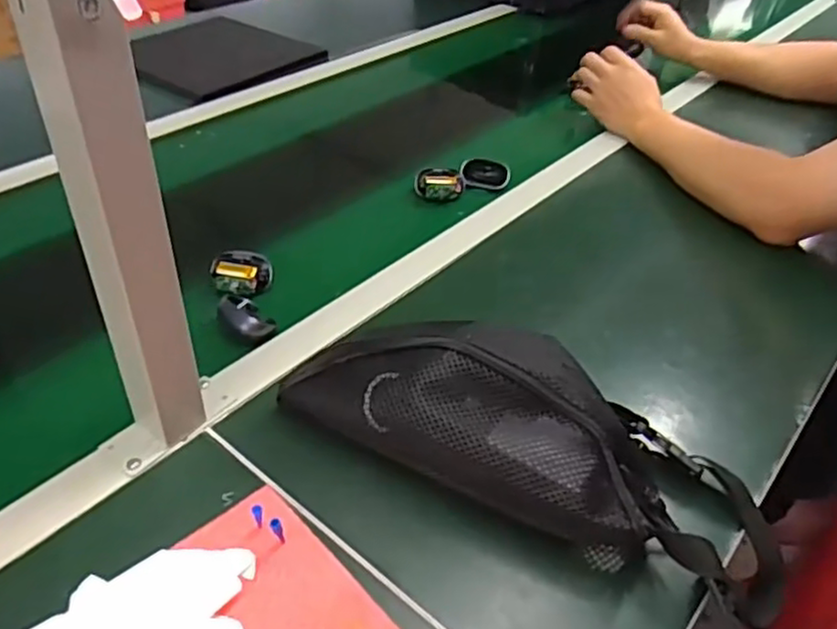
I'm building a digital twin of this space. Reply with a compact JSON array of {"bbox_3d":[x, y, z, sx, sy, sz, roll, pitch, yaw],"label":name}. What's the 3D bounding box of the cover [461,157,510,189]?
[{"bbox_3d":[0.079,-0.163,0.824,0.056,0.023,0.039,3,40,-2],"label":"cover"}]

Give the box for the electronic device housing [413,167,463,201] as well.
[{"bbox_3d":[0.024,-0.148,0.797,0.054,0.024,0.031,-5,41,-12],"label":"electronic device housing"}]

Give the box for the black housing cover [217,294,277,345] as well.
[{"bbox_3d":[-0.153,0.002,0.622,0.037,0.021,0.057,-26,49,-31],"label":"black housing cover"}]

